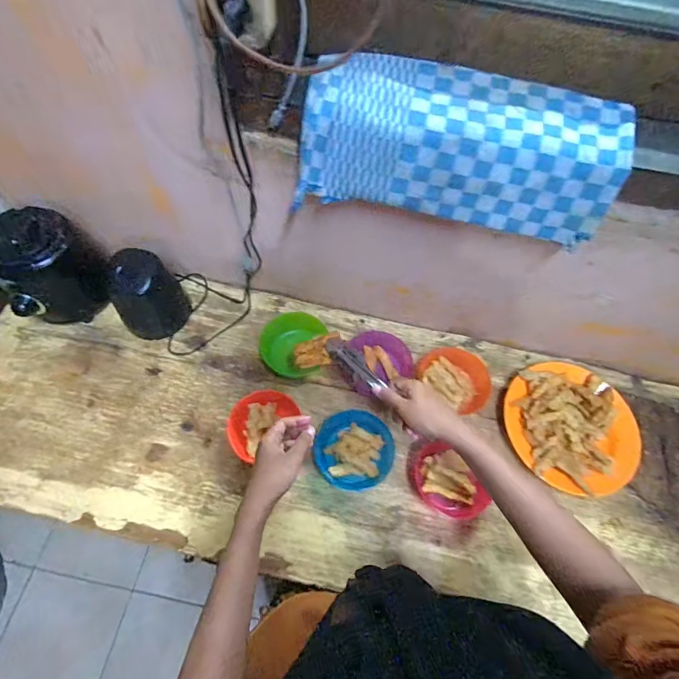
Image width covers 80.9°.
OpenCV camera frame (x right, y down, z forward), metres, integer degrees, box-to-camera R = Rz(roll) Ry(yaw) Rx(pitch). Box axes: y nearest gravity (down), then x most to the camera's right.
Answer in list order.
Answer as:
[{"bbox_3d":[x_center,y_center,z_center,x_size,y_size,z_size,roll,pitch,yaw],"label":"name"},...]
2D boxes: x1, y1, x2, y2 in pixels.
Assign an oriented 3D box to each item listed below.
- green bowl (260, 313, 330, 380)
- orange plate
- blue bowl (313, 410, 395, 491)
[{"bbox_3d":[-0.084,0.007,0.691,0.104,0.041,0.102,1,63,-3],"label":"green bowl"},{"bbox_3d":[0.372,0.139,0.645,0.197,0.044,0.208,1,68,-4],"label":"orange plate"},{"bbox_3d":[0.022,0.170,0.620,0.115,0.030,0.115,1,63,-3],"label":"blue bowl"}]

